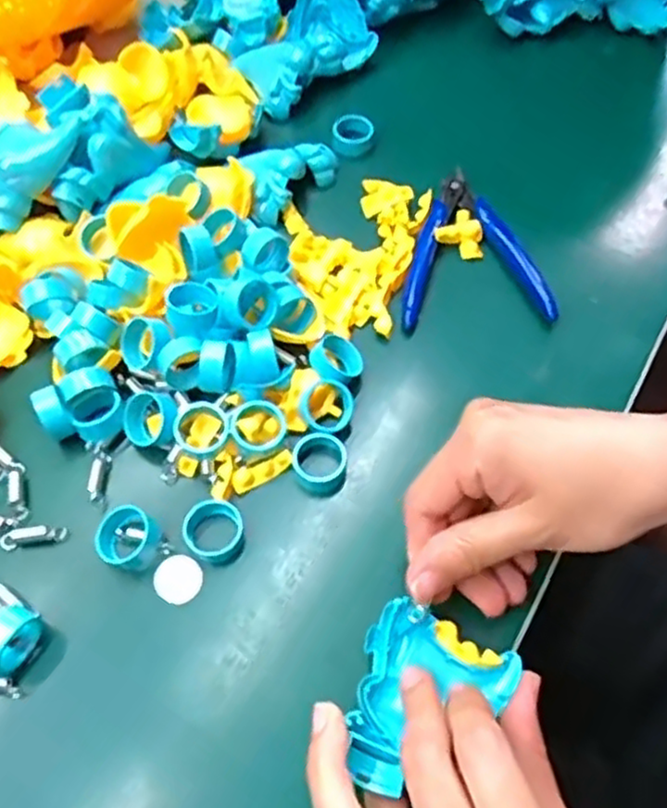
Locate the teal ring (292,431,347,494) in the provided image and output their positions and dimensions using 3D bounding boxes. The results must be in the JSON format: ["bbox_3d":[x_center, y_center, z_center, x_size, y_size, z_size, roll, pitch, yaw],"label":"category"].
[{"bbox_3d":[-0.006,0.027,0.333,0.025,0.013,0.025,-1,59,1],"label":"teal ring"}]

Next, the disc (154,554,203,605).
[{"bbox_3d":[-0.068,0.076,0.310,0.020,0.005,0.021,-1,59,1],"label":"disc"}]

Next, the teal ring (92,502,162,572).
[{"bbox_3d":[-0.090,0.059,0.312,0.026,0.012,0.025,-1,59,1],"label":"teal ring"}]

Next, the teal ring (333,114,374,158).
[{"bbox_3d":[0.012,-0.168,0.448,0.025,0.016,0.020,2,59,3],"label":"teal ring"}]

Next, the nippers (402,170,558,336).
[{"bbox_3d":[0.073,-0.090,0.397,0.078,0.017,0.105,-5,59,-1],"label":"nippers"}]

